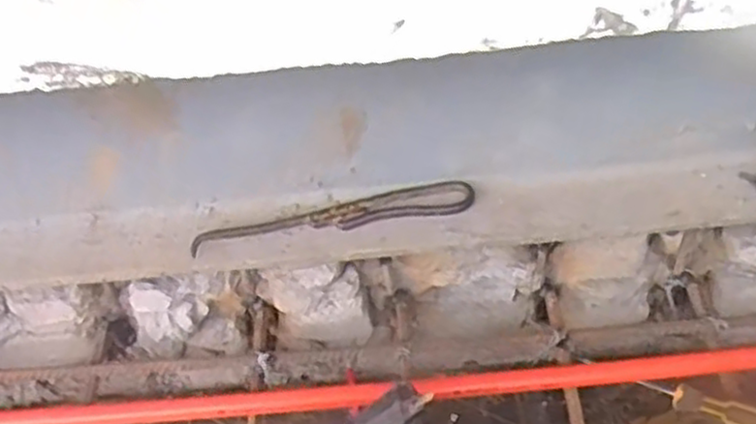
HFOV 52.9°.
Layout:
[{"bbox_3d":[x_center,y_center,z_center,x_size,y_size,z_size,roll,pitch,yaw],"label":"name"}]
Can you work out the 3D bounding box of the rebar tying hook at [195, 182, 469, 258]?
[{"bbox_3d":[-0.043,0.002,0.719,0.264,0.015,0.041,-7,47,0],"label":"rebar tying hook"}]

